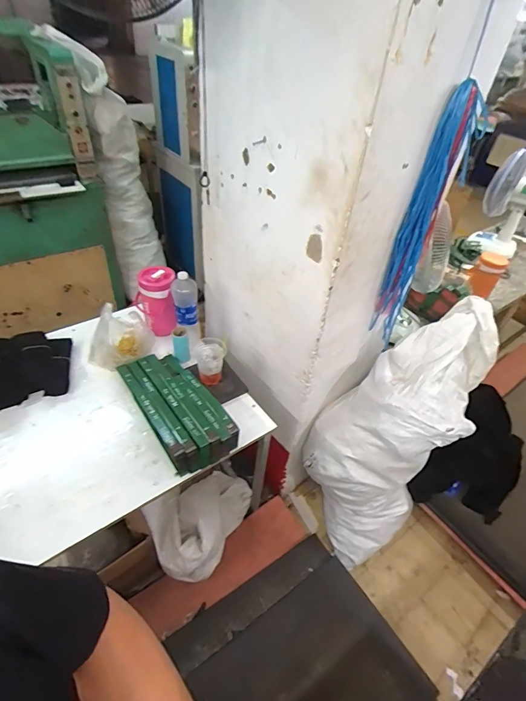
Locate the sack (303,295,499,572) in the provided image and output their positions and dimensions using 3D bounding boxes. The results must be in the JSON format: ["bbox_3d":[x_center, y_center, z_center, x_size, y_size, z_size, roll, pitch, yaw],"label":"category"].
[{"bbox_3d":[0.470,0.320,1.483,0.466,1.050,0.550,29,48,21],"label":"sack"}]

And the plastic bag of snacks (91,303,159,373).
[{"bbox_3d":[-0.496,-0.063,1.348,0.170,0.223,0.199,19,45,12],"label":"plastic bag of snacks"}]

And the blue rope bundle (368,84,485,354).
[{"bbox_3d":[0.444,-0.316,1.123,0.103,0.744,0.136,23,46,15],"label":"blue rope bundle"}]

